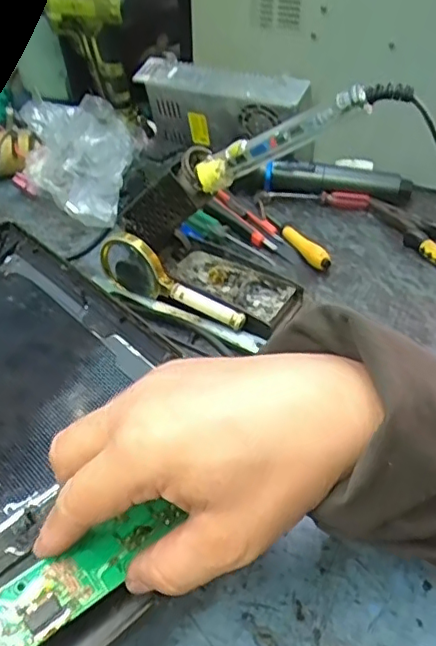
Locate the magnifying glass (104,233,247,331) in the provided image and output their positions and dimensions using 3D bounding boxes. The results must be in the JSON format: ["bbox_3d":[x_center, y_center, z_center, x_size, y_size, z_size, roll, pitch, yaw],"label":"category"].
[{"bbox_3d":[-0.043,-0.034,0.499,0.146,0.064,0.011,22,46,24],"label":"magnifying glass"}]

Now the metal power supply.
[{"bbox_3d":[0.010,-0.254,0.705,0.209,0.108,0.055,18,41,24],"label":"metal power supply"}]

